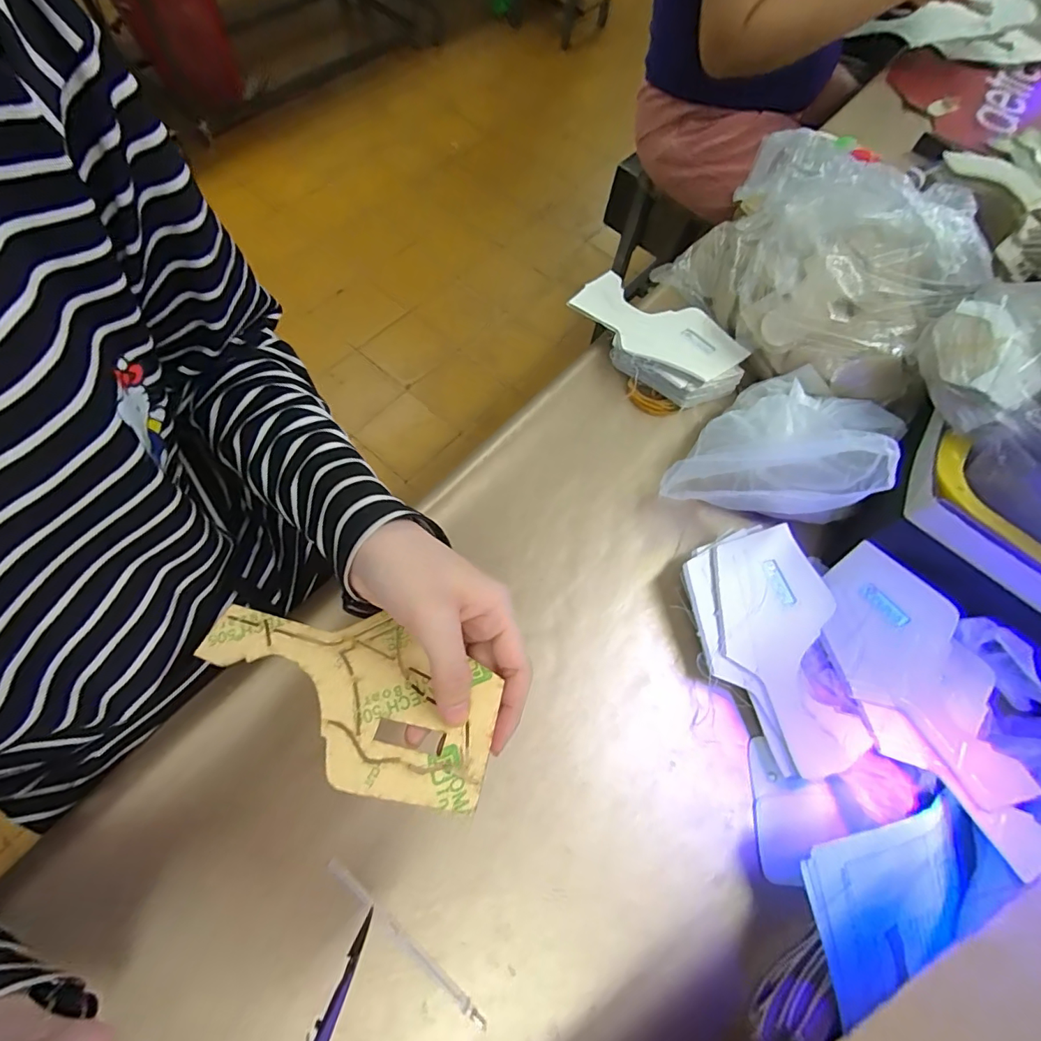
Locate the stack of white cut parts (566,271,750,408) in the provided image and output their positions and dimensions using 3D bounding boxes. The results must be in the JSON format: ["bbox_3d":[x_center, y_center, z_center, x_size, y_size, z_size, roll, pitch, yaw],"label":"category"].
[{"bbox_3d":[0.125,-0.173,0.474,0.177,0.042,0.088,37,70,11],"label":"stack of white cut parts"}]

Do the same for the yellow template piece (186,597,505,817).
[{"bbox_3d":[-0.090,0.086,0.259,0.168,0.004,0.075,22,57,16],"label":"yellow template piece"}]

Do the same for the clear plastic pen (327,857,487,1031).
[{"bbox_3d":[-0.070,0.253,0.296,0.125,0.011,0.008,38,70,12],"label":"clear plastic pen"}]

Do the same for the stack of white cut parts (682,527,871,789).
[{"bbox_3d":[0.183,0.091,0.361,0.095,0.028,0.169,-9,68,-7],"label":"stack of white cut parts"}]

